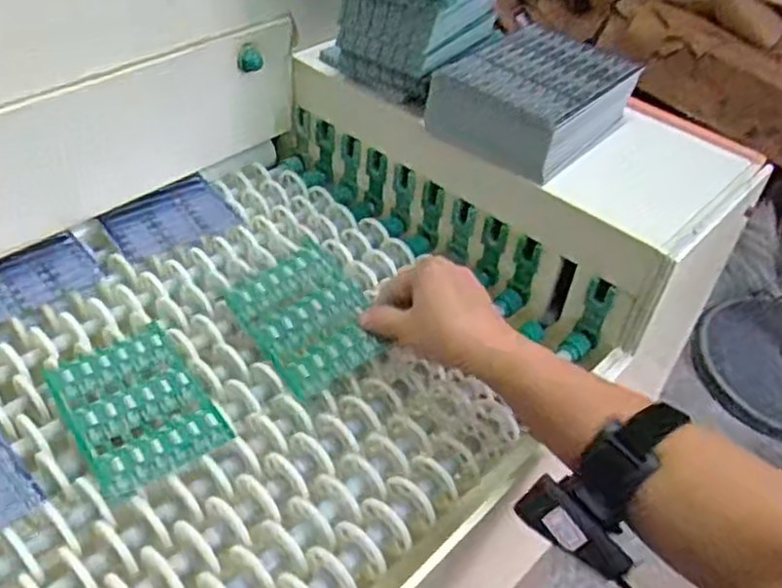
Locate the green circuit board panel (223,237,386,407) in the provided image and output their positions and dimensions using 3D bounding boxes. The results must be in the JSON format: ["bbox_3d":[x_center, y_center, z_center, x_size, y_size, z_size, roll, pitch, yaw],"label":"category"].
[{"bbox_3d":[-0.065,0.017,0.584,0.086,0.004,0.123,-33,57,-14],"label":"green circuit board panel"}]

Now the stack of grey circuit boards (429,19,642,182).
[{"bbox_3d":[0.122,-0.168,0.640,0.119,0.059,0.150,33,48,27],"label":"stack of grey circuit boards"}]

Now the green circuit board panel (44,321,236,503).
[{"bbox_3d":[-0.174,0.076,0.514,0.086,0.007,0.120,-24,49,-29],"label":"green circuit board panel"}]

